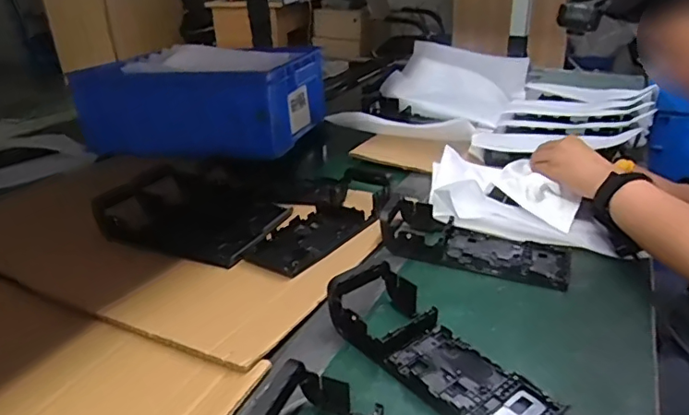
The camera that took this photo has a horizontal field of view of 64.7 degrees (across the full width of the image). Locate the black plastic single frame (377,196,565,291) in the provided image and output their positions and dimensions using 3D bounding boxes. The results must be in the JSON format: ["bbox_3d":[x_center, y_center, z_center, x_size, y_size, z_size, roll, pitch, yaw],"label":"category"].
[{"bbox_3d":[0.152,0.038,0.642,0.213,0.045,0.094,10,28,23],"label":"black plastic single frame"}]

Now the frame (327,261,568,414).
[{"bbox_3d":[0.079,0.113,0.467,0.080,0.046,0.202,-22,32,-35],"label":"frame"}]

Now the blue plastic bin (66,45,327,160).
[{"bbox_3d":[-0.246,-0.206,1.007,0.360,0.141,0.271,6,27,16],"label":"blue plastic bin"}]

